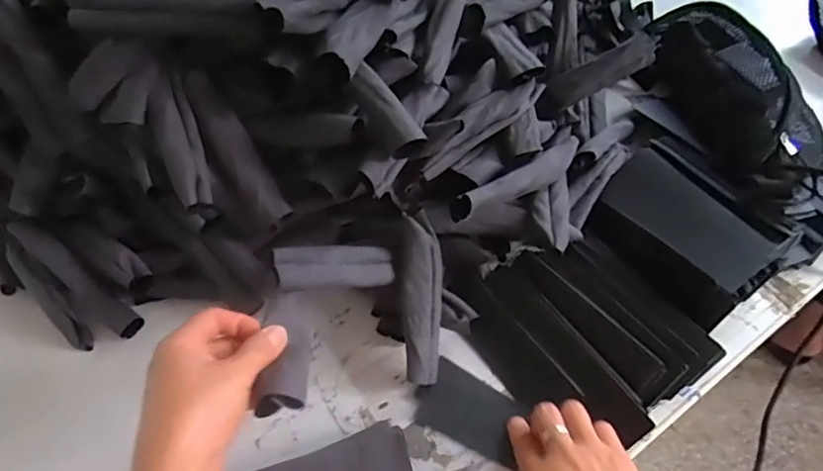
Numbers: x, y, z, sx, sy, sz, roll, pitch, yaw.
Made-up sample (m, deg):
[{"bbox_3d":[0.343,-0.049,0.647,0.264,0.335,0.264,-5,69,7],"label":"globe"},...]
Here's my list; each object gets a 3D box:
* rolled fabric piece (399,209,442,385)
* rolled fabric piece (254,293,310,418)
[{"bbox_3d":[0.008,0.051,0.486,0.034,0.024,0.139,-2,83,1],"label":"rolled fabric piece"},{"bbox_3d":[-0.089,0.082,0.404,0.032,0.017,0.092,-6,48,-3],"label":"rolled fabric piece"}]

